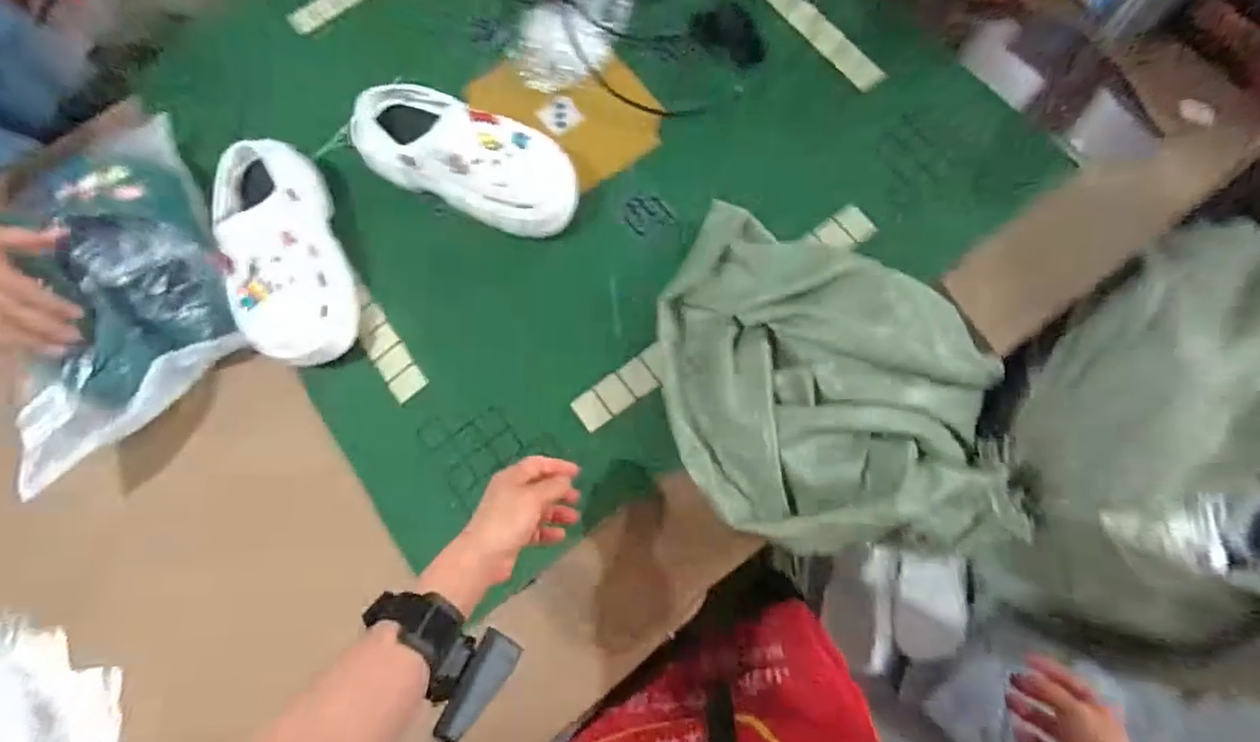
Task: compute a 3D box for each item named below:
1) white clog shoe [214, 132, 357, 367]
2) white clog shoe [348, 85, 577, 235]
[{"bbox_3d":[-0.385,-0.134,0.670,0.116,0.107,0.267,-20,76,-2],"label":"white clog shoe"},{"bbox_3d":[-0.185,-0.239,0.691,0.251,0.101,0.114,23,78,9],"label":"white clog shoe"}]

